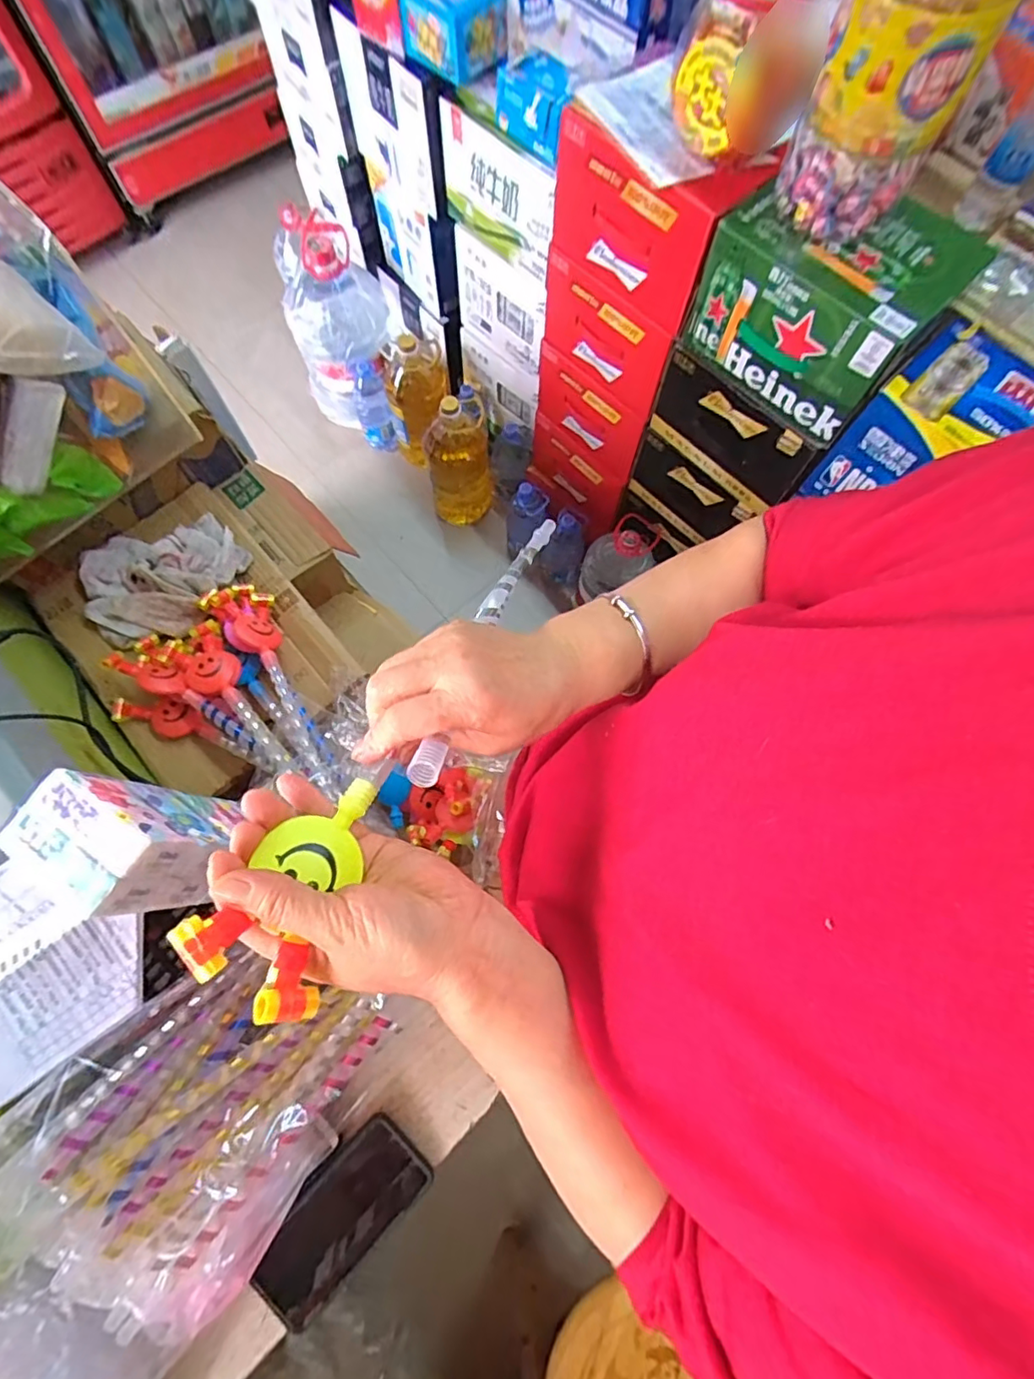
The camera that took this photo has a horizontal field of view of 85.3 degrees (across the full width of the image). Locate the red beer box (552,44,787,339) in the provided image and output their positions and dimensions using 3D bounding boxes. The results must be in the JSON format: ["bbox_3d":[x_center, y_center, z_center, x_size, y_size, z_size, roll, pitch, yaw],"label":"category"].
[{"bbox_3d":[0.199,-0.705,0.809,0.163,0.179,0.304,-36,77,-12],"label":"red beer box"}]

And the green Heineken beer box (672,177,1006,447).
[{"bbox_3d":[0.420,-0.538,0.766,0.268,0.165,0.256,41,75,11],"label":"green Heineken beer box"}]

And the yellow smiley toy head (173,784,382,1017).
[{"bbox_3d":[-0.103,0.104,0.286,0.070,0.023,0.111,47,54,-6],"label":"yellow smiley toy head"}]

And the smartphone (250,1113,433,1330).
[{"bbox_3d":[-0.148,0.438,0.466,0.149,0.012,0.072,-42,78,-14],"label":"smartphone"}]

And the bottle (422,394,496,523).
[{"bbox_3d":[-0.149,-0.589,1.441,0.160,0.356,0.157,-6,72,-4],"label":"bottle"}]

